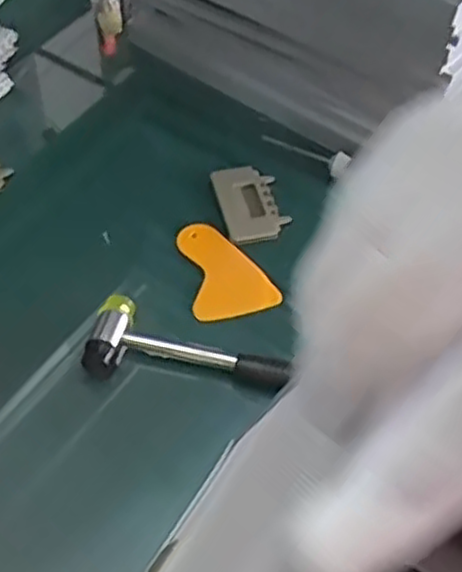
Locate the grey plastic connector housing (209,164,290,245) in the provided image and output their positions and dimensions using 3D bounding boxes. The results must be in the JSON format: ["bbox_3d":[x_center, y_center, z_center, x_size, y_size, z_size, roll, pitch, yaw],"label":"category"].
[{"bbox_3d":[0.018,-0.074,0.668,0.053,0.013,0.086,-13,53,-11],"label":"grey plastic connector housing"}]

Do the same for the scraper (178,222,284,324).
[{"bbox_3d":[-0.012,-0.010,0.617,0.063,0.008,0.114,-28,51,-14],"label":"scraper"}]

